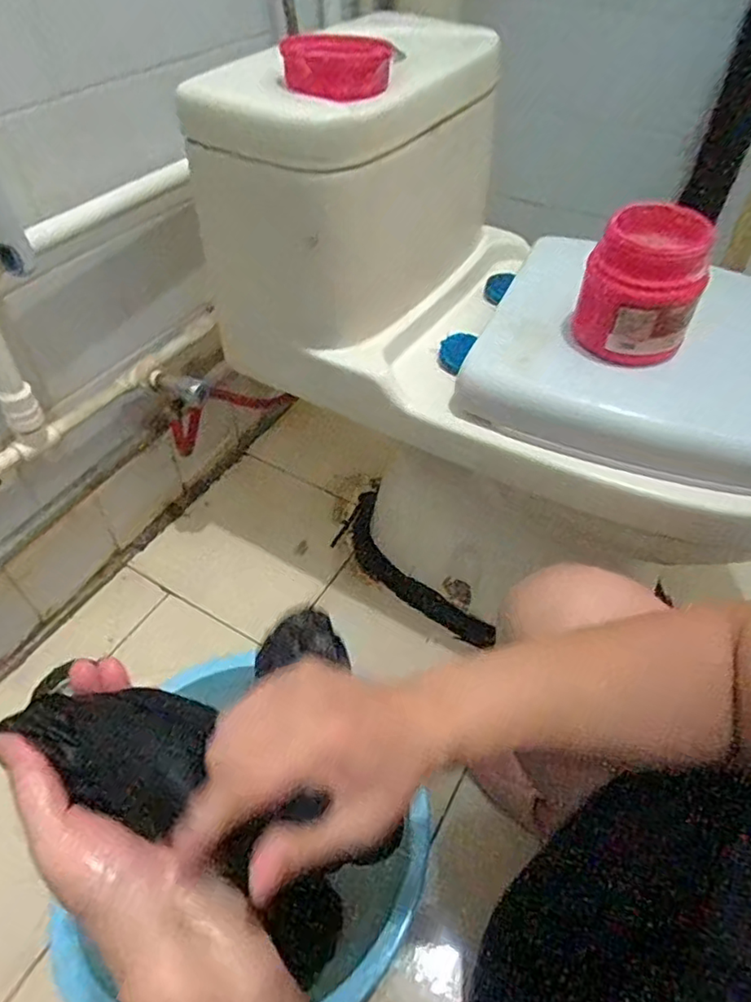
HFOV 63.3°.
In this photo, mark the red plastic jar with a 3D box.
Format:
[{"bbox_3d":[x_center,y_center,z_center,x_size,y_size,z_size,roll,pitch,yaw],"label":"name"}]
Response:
[{"bbox_3d":[0.242,-0.202,0.551,0.094,0.103,0.117,18,50,14],"label":"red plastic jar"}]

